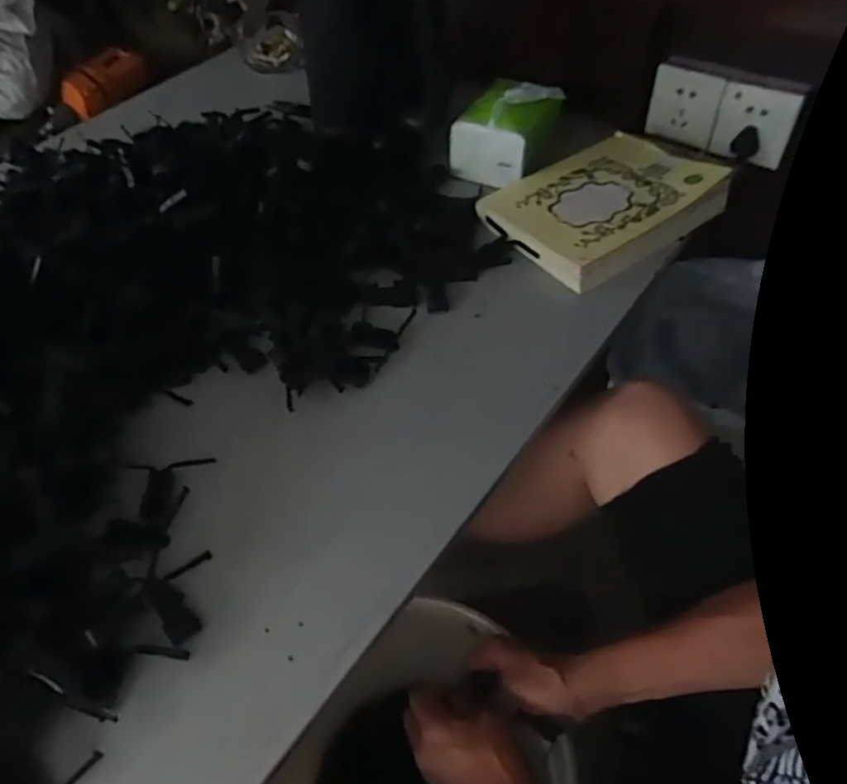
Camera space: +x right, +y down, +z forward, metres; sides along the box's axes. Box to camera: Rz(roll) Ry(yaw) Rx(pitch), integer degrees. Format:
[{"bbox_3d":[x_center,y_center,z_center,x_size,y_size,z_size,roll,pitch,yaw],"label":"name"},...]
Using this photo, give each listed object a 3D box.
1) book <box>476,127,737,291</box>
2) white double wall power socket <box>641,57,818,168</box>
[{"bbox_3d":[0.200,-0.210,0.703,0.238,0.035,0.161,-32,56,-21],"label":"book"},{"bbox_3d":[0.357,-0.339,0.770,0.168,0.097,0.024,27,57,23],"label":"white double wall power socket"}]

